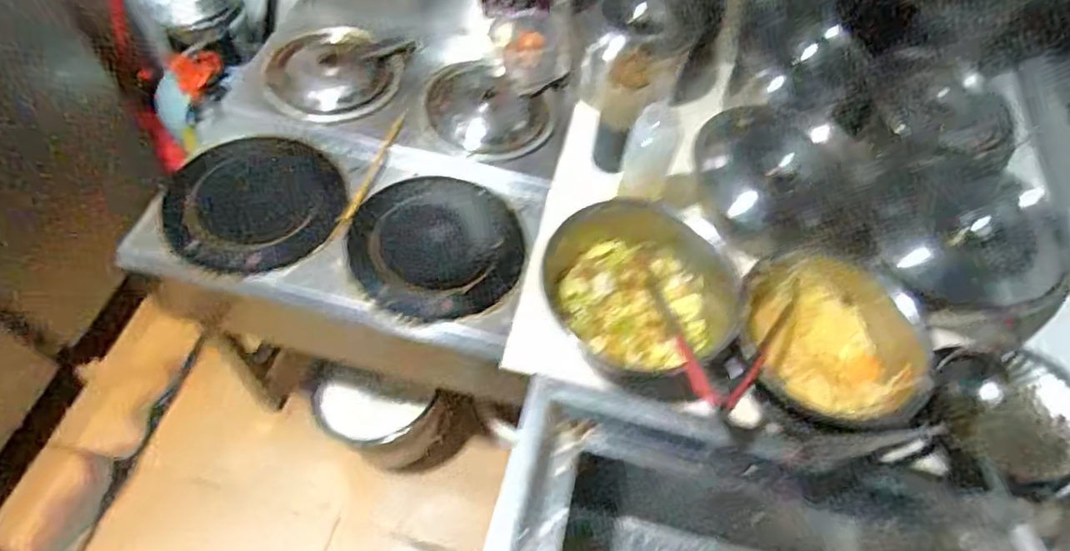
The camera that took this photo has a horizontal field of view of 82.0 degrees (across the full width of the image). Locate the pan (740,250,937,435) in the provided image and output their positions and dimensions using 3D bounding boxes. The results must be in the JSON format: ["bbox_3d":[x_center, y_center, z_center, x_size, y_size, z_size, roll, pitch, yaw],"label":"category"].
[{"bbox_3d":[0.365,0.083,0.758,0.234,0.072,0.237,5,57,-2],"label":"pan"}]

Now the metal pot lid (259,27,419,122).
[{"bbox_3d":[-0.367,-0.385,1.143,0.259,0.046,0.269,6,57,-1],"label":"metal pot lid"}]

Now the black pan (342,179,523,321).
[{"bbox_3d":[-0.153,-0.050,0.972,0.259,0.025,0.272,-8,58,-10],"label":"black pan"}]

